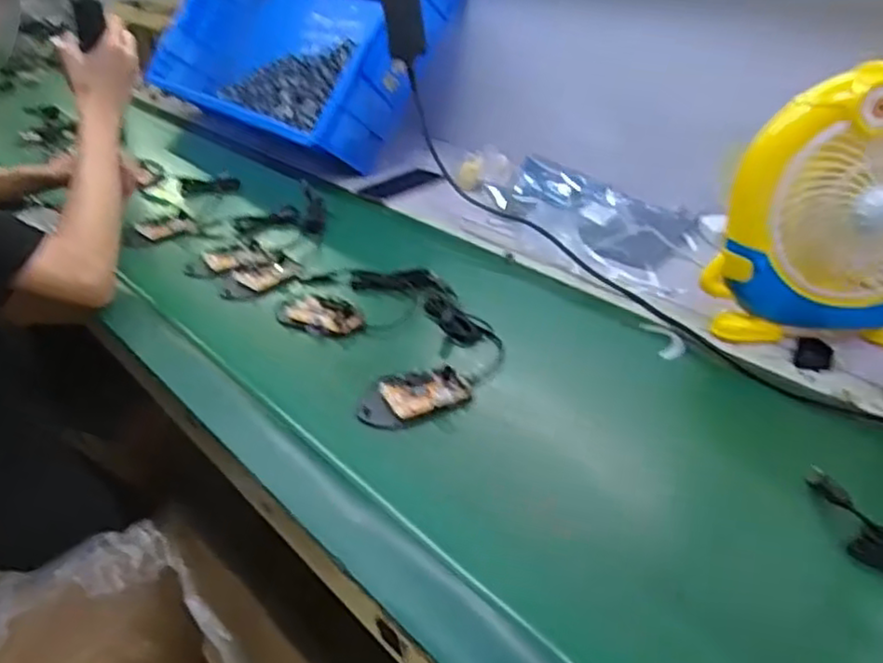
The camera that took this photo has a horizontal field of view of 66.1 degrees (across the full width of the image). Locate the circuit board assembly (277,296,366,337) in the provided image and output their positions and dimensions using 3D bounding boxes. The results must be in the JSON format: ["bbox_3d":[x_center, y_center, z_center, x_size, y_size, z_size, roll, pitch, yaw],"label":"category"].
[{"bbox_3d":[-0.136,-0.019,0.761,0.100,0.017,0.059,17,38,25],"label":"circuit board assembly"}]

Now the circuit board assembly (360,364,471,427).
[{"bbox_3d":[-0.025,0.063,0.637,0.101,0.022,0.049,-15,37,-19],"label":"circuit board assembly"}]

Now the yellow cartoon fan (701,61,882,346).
[{"bbox_3d":[0.403,-0.112,0.672,0.237,0.257,0.086,-3,34,-3],"label":"yellow cartoon fan"}]

